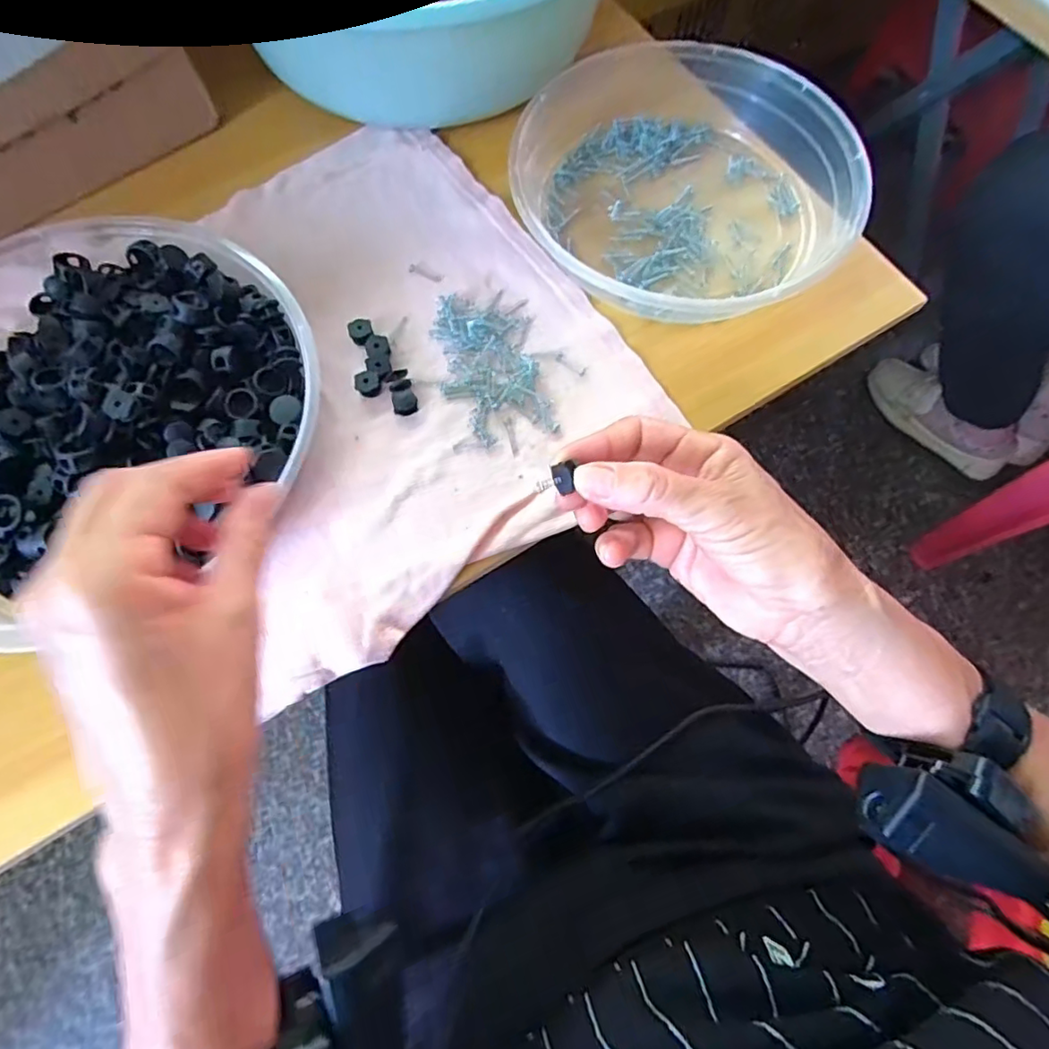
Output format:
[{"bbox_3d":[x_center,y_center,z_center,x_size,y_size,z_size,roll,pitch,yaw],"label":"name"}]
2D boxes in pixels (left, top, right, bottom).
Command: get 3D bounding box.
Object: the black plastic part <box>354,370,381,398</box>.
[{"bbox_3d":[-0.088,-0.078,0.327,0.014,0.008,0.012,-19,71,-8],"label":"black plastic part"}]

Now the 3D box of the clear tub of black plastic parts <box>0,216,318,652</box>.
[{"bbox_3d":[-0.238,-0.076,0.309,0.225,0.049,0.232,0,70,-1],"label":"clear tub of black plastic parts"}]

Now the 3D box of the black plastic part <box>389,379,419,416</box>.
[{"bbox_3d":[-0.067,-0.071,0.326,0.013,0.008,0.018,-13,70,-6],"label":"black plastic part"}]

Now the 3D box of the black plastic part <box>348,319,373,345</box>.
[{"bbox_3d":[-0.094,-0.111,0.336,0.013,0.008,0.012,-14,70,-6],"label":"black plastic part"}]

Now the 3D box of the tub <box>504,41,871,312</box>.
[{"bbox_3d":[0.101,-0.213,0.364,0.206,0.043,0.200,25,71,8],"label":"tub"}]

